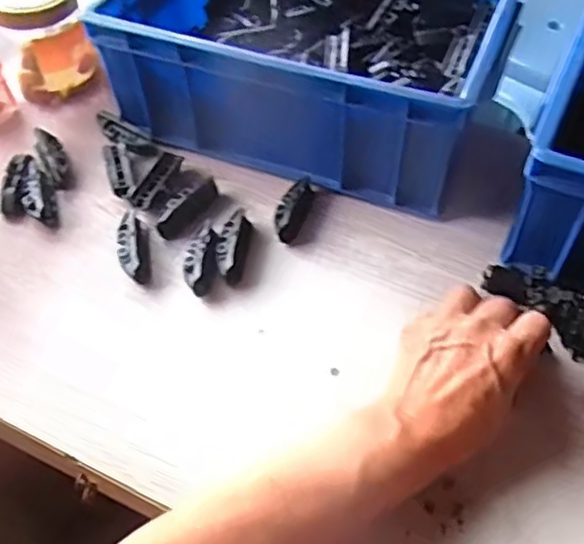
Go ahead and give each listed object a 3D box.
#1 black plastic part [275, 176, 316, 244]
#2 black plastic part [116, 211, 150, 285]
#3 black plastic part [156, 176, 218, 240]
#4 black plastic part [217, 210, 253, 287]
[{"bbox_3d":[0.003,-0.057,0.565,0.021,0.023,0.070,13,53,12],"label":"black plastic part"},{"bbox_3d":[-0.130,-0.022,0.533,0.024,0.014,0.068,-9,52,-6],"label":"black plastic part"},{"bbox_3d":[-0.091,-0.059,0.562,0.019,0.017,0.070,30,58,23],"label":"black plastic part"},{"bbox_3d":[-0.048,-0.022,0.534,0.022,0.020,0.062,3,52,4],"label":"black plastic part"}]

